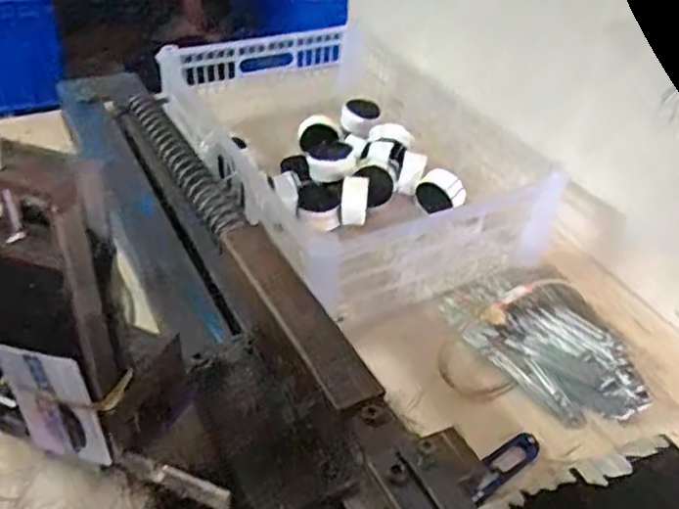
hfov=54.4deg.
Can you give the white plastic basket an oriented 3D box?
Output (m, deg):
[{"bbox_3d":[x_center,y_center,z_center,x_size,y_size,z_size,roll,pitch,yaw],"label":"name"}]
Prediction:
[{"bbox_3d":[0.011,-0.106,0.723,0.286,0.119,0.375,-18,45,-26],"label":"white plastic basket"}]

